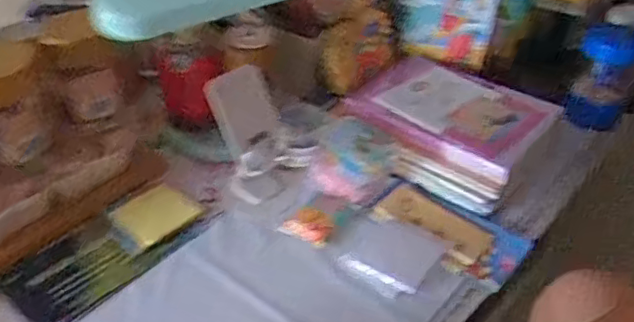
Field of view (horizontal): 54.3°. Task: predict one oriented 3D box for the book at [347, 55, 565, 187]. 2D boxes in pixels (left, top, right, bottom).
[{"bbox_3d":[0.177,-0.070,0.808,0.232,0.026,0.174,28,46,30],"label":"book"}]

